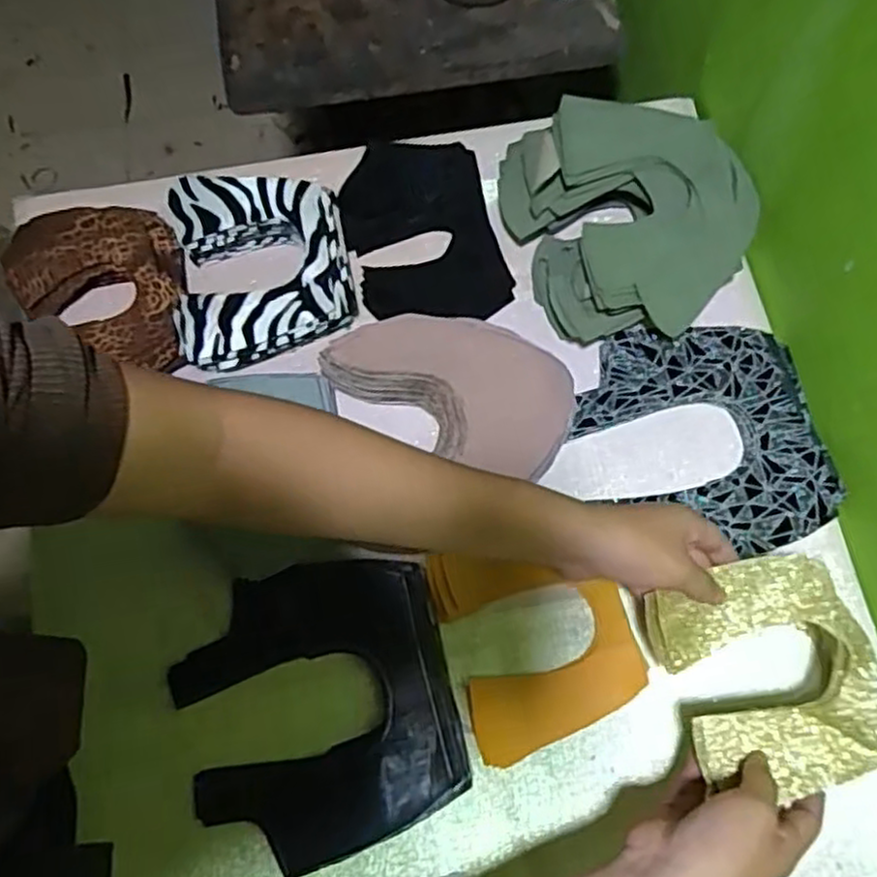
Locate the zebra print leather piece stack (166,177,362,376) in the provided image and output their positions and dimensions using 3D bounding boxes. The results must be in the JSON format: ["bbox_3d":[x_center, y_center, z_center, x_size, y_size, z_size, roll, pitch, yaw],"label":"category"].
[{"bbox_3d":[-0.141,-0.136,0.590,0.136,0.034,0.161,-7,72,-1],"label":"zebra print leather piece stack"}]

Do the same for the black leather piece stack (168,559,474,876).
[{"bbox_3d":[-0.084,0.184,0.504,0.185,0.018,0.187,-13,72,-3],"label":"black leather piece stack"}]

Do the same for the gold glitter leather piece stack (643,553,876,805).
[{"bbox_3d":[0.201,0.140,0.435,0.120,0.018,0.126,-18,73,-5],"label":"gold glitter leather piece stack"}]

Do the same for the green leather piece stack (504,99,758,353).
[{"bbox_3d":[0.159,-0.176,0.591,0.183,0.078,0.186,-21,73,-6],"label":"green leather piece stack"}]

